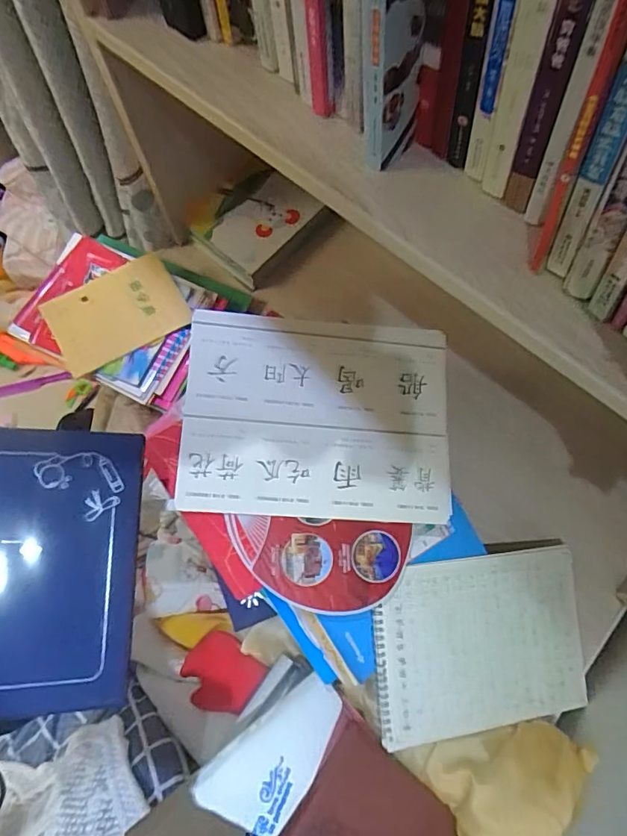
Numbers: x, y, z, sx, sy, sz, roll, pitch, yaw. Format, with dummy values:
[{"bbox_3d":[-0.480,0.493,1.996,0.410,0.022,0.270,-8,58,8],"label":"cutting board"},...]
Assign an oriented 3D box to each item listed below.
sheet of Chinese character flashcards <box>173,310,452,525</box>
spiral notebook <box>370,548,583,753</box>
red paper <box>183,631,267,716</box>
[{"bbox_3d":[0.007,-0.001,0.570,0.300,0.007,0.228,4,78,-7],"label":"sheet of Chinese character flashcards"},{"bbox_3d":[0.195,0.256,0.570,0.257,0.009,0.184,-3,83,-14],"label":"spiral notebook"},{"bbox_3d":[-0.140,0.385,0.740,0.136,0.015,0.105,25,80,39],"label":"red paper"}]

